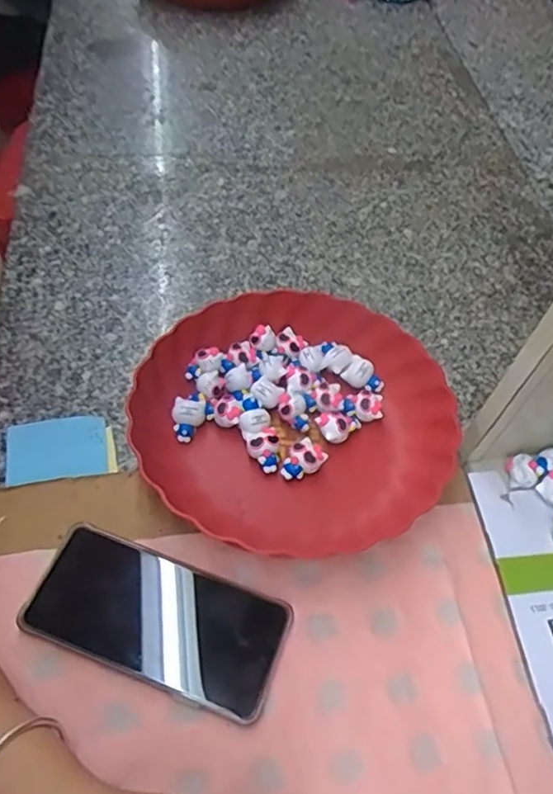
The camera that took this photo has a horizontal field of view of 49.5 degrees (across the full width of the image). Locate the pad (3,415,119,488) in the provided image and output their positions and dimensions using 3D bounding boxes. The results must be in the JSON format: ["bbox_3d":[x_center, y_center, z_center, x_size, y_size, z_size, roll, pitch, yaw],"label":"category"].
[{"bbox_3d":[-0.171,0.040,0.474,0.080,0.006,0.056,-10,57,-10],"label":"pad"}]

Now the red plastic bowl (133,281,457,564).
[{"bbox_3d":[0.016,0.013,0.485,0.239,0.044,0.229,2,55,-3],"label":"red plastic bowl"}]

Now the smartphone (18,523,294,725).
[{"bbox_3d":[-0.078,0.146,0.399,0.165,0.013,0.079,18,56,9],"label":"smartphone"}]

